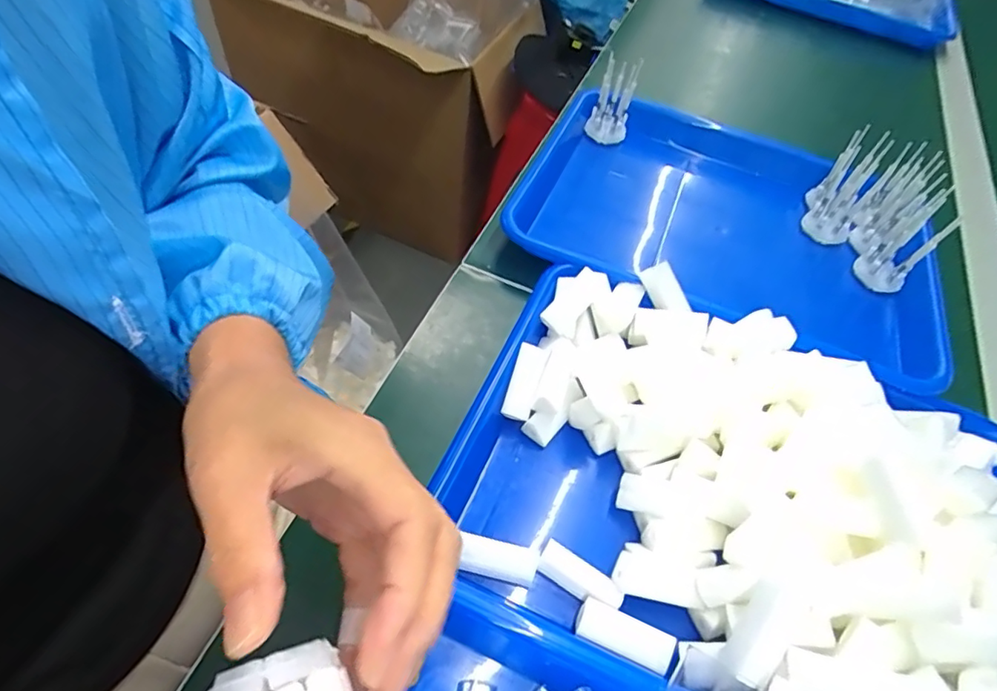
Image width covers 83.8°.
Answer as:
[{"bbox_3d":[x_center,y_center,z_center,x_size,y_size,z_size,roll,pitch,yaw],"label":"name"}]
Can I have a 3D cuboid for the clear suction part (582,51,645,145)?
[{"bbox_3d":[0.107,-0.227,0.524,0.036,0.080,0.031,12,54,1],"label":"clear suction part"}]

